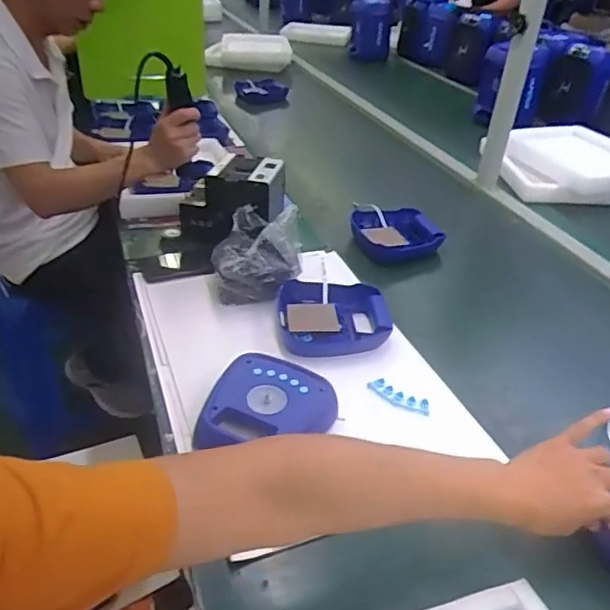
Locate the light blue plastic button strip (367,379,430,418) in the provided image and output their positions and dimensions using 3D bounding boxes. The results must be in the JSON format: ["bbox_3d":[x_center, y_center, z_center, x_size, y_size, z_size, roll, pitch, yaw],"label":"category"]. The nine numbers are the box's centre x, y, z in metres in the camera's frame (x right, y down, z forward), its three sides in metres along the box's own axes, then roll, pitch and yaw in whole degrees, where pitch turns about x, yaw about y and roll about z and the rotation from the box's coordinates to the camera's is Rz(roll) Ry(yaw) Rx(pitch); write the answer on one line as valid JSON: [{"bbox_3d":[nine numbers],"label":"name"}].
[{"bbox_3d":[0.136,0.133,0.809,0.092,0.010,0.031,21,38,22],"label":"light blue plastic button strip"}]

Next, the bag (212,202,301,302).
[{"bbox_3d":[-0.083,-0.086,0.975,0.148,0.123,0.141,2,35,-4],"label":"bag"}]

